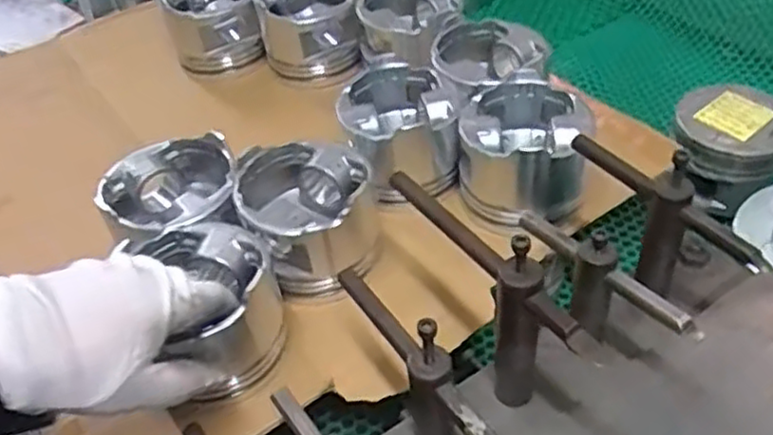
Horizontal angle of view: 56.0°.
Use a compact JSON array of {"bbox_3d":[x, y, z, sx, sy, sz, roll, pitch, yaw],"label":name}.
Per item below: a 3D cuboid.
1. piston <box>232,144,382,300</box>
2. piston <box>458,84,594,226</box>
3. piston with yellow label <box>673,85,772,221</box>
[{"bbox_3d":[-0.057,-0.002,0.539,0.097,0.072,0.101,-10,44,-4],"label":"piston"},{"bbox_3d":[0.112,-0.051,0.589,0.101,0.075,0.102,-3,44,3],"label":"piston"},{"bbox_3d":[0.317,-0.064,0.677,0.093,0.071,0.098,-3,44,3],"label":"piston with yellow label"}]

